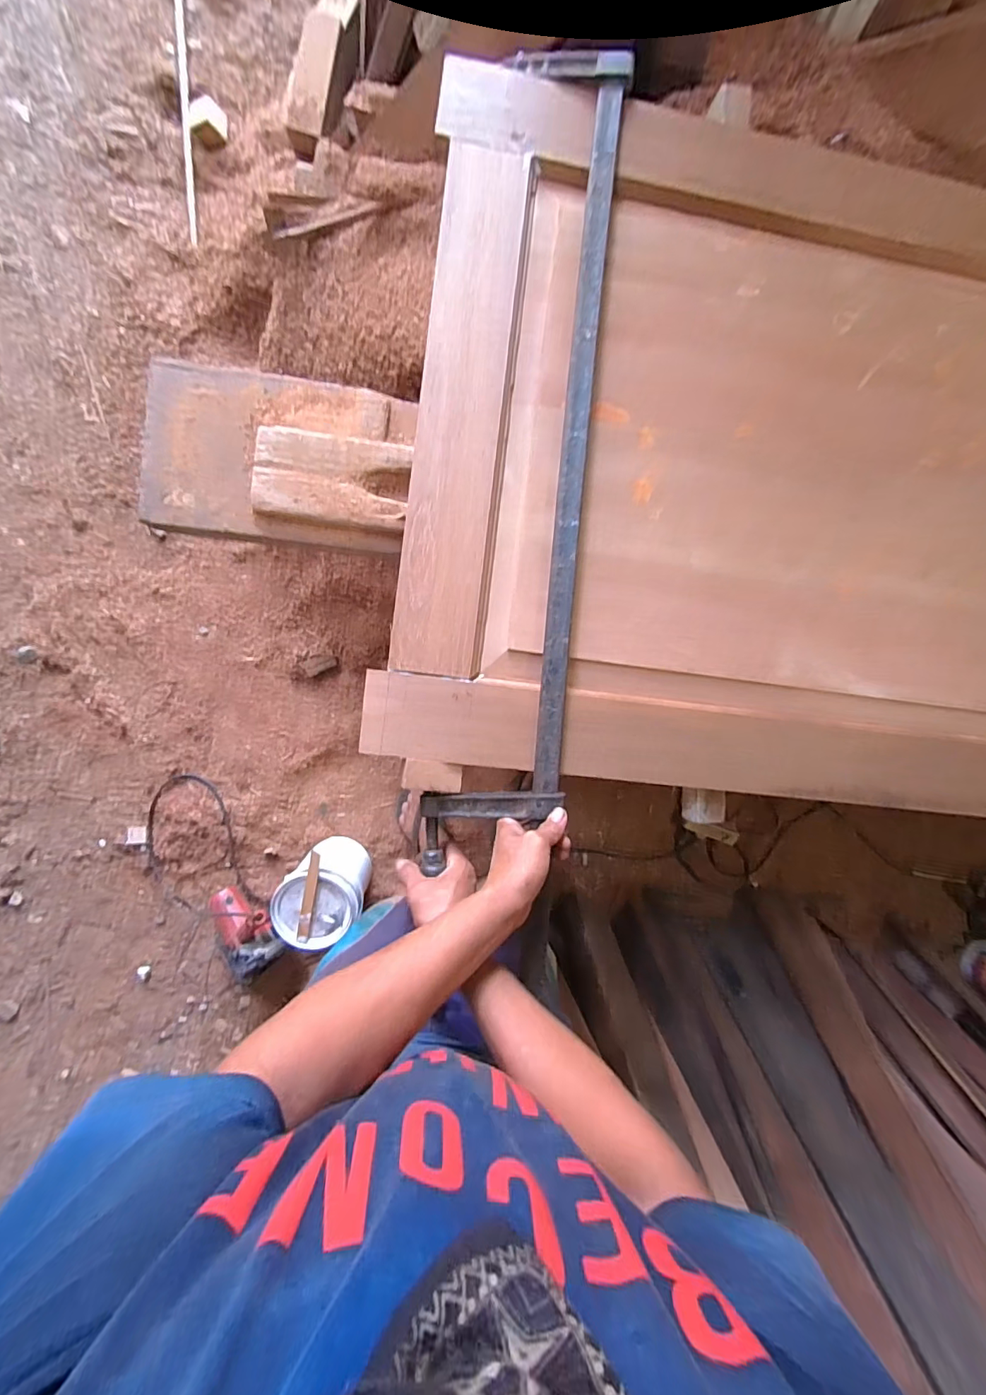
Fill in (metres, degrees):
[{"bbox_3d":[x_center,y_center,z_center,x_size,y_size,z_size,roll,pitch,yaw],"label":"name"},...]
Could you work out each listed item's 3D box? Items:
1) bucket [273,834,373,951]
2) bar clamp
[{"bbox_3d":[-0.403,0.458,1.178,0.170,0.220,0.209,41,89,-7],"label":"bucket"},{"bbox_3d":[0.052,-0.271,0.576,0.149,0.035,0.953,8,90,-7],"label":"bar clamp"}]

